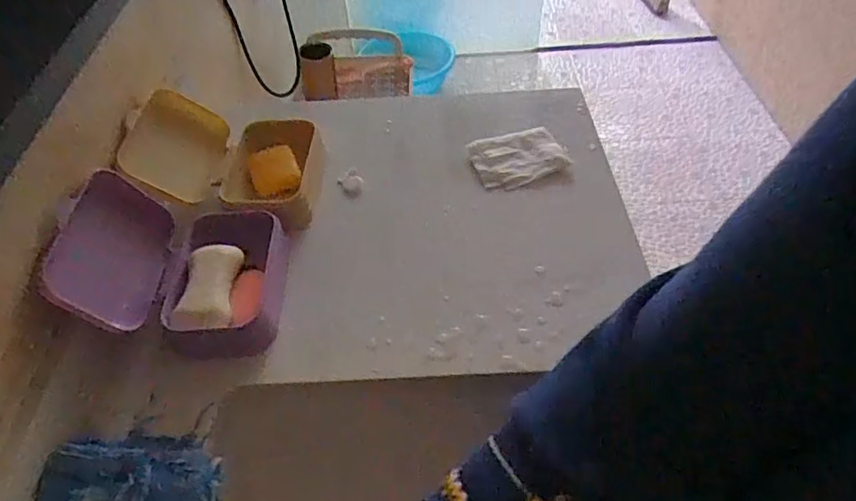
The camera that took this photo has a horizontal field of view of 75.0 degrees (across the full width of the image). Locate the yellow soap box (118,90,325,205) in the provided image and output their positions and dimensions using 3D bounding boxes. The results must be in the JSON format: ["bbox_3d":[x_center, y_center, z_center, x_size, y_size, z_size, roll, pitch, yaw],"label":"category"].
[{"bbox_3d":[-0.199,-0.100,0.556,0.176,0.055,0.125,-3,49,1],"label":"yellow soap box"}]

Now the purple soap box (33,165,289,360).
[{"bbox_3d":[-0.207,0.006,0.462,0.161,0.074,0.142,-3,50,-1],"label":"purple soap box"}]

